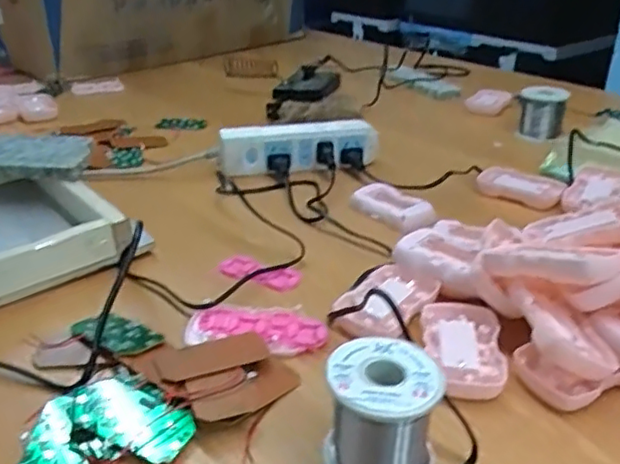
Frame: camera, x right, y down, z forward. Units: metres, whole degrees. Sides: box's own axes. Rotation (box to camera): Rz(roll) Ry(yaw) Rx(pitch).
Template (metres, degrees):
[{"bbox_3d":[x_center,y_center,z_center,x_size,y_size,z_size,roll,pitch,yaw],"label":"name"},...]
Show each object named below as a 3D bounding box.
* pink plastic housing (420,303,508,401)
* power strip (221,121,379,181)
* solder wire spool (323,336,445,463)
[{"bbox_3d":[0.106,0.081,0.426,0.052,0.012,0.092,3,28,5],"label":"pink plastic housing"},{"bbox_3d":[-0.008,-0.098,0.729,0.194,0.050,0.045,-8,29,-15],"label":"power strip"},{"bbox_3d":[0.040,0.103,0.341,0.059,0.062,0.062,0,28,0],"label":"solder wire spool"}]

